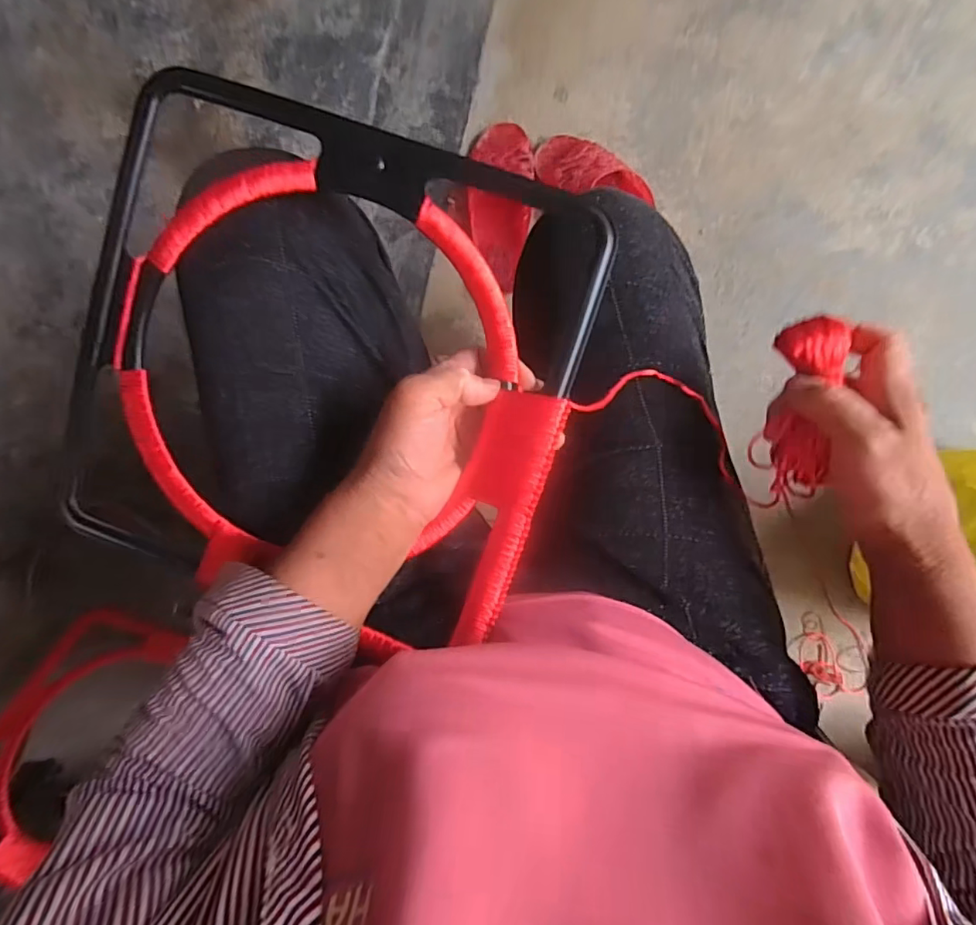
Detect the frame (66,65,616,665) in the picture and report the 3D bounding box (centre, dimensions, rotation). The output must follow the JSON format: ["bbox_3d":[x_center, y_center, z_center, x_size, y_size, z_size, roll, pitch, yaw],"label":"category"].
[{"bbox_3d":[-0.110,-0.062,0.356,0.329,0.040,0.323,19,92,6],"label":"frame"}]

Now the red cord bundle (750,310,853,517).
[{"bbox_3d":[0.195,-0.028,0.340,0.035,0.031,0.122,4,102,7],"label":"red cord bundle"}]

